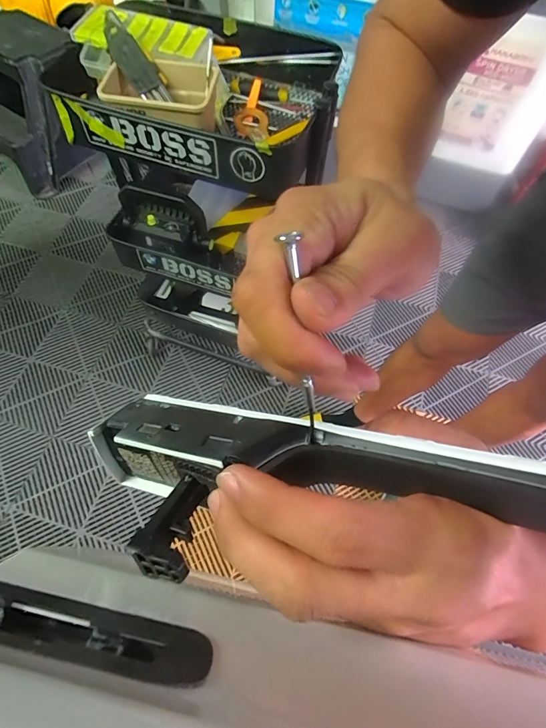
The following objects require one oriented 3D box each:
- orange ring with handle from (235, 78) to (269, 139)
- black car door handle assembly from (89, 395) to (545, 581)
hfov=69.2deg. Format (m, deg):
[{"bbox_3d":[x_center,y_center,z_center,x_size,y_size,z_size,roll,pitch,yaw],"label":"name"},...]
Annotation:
[{"bbox_3d":[-0.034,-0.428,0.669,0.055,0.018,0.107,2,76,0],"label":"orange ring with handle"},{"bbox_3d":[0.048,0.062,0.141,0.292,0.043,0.077,7,52,26],"label":"black car door handle assembly"}]

